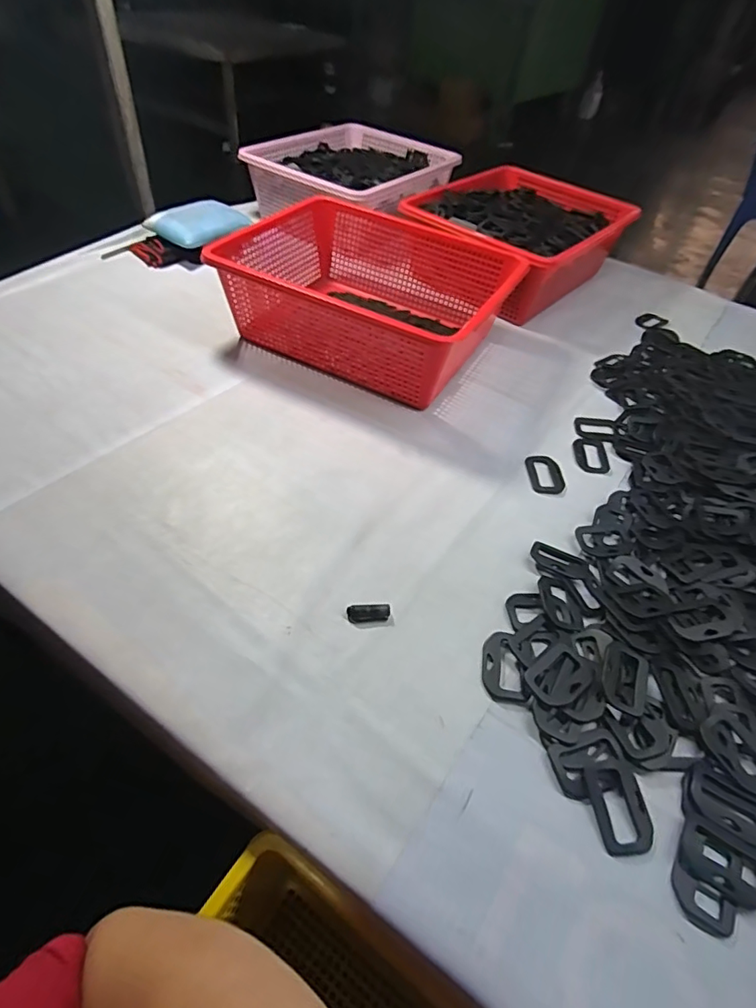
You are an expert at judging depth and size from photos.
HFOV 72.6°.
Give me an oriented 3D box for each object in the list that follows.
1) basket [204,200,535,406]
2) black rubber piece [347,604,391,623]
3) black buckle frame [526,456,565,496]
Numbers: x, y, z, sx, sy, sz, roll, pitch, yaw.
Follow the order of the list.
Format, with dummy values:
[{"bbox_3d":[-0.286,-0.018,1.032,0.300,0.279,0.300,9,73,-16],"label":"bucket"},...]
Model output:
[{"bbox_3d":[-0.005,-0.314,0.777,0.377,0.127,0.301,23,49,13],"label":"basket"},{"bbox_3d":[-0.008,0.102,0.481,0.039,0.010,0.014,-1,48,-8],"label":"black rubber piece"},{"bbox_3d":[0.209,-0.037,0.640,0.044,0.004,0.066,3,48,-4],"label":"black buckle frame"}]

